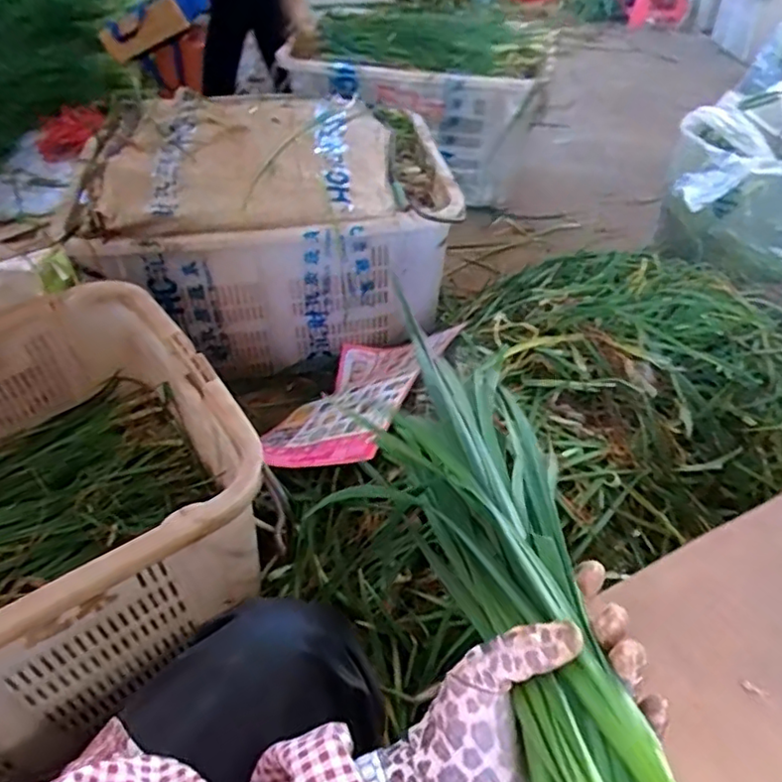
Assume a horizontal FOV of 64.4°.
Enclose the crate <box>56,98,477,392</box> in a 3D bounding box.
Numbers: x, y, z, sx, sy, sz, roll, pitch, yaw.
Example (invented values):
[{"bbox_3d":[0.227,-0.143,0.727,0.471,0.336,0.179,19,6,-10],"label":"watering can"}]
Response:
[{"bbox_3d":[-0.220,-0.314,1.229,0.623,0.373,0.438,-8,46,-8],"label":"crate"}]

